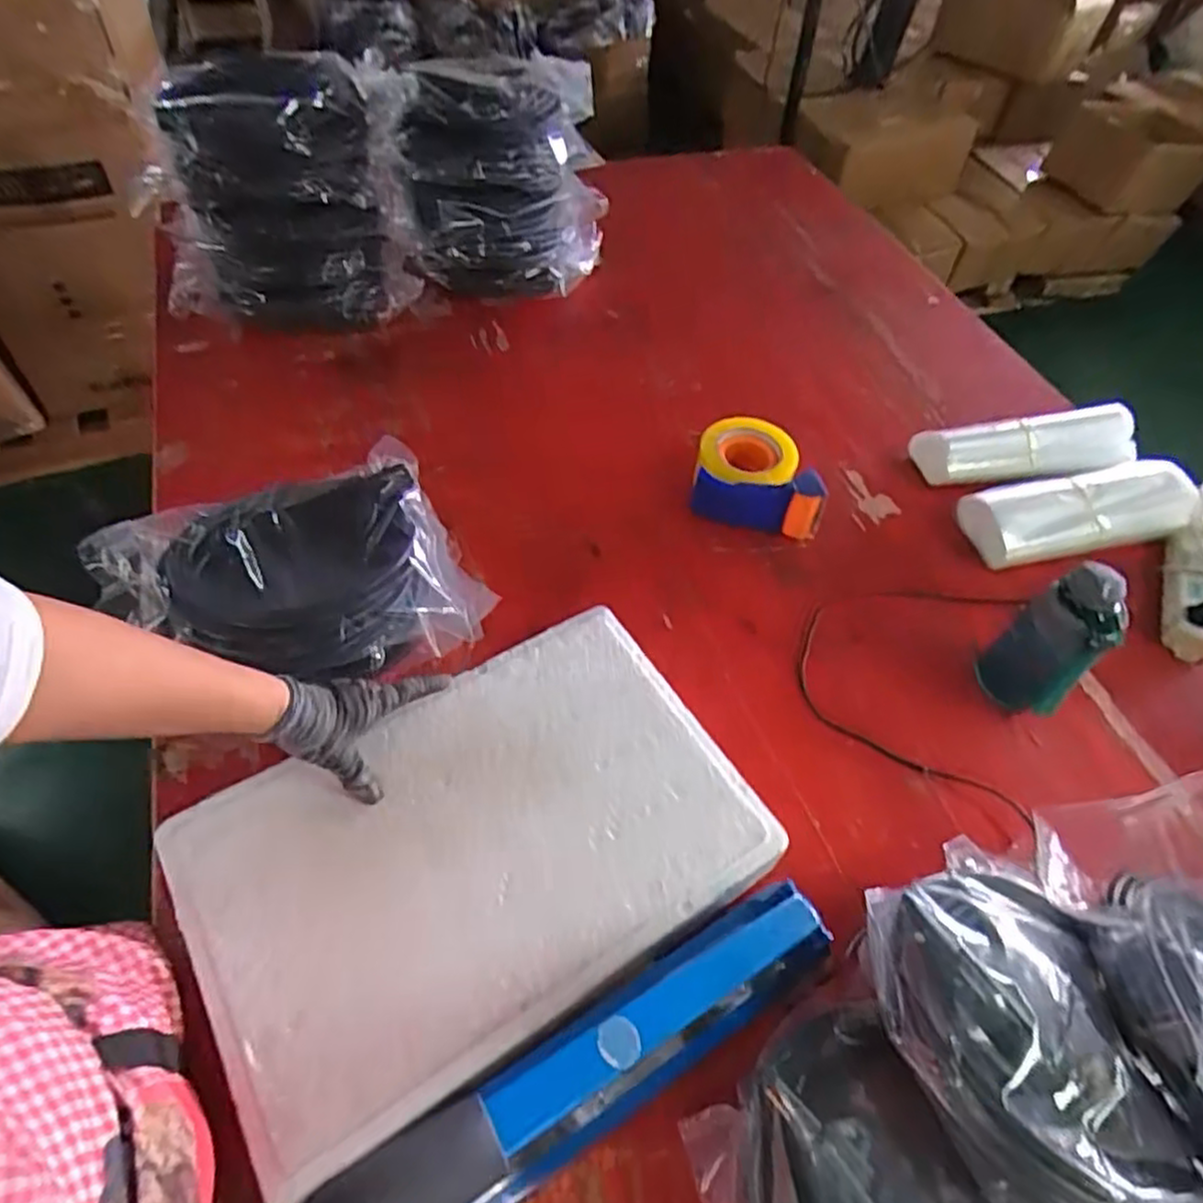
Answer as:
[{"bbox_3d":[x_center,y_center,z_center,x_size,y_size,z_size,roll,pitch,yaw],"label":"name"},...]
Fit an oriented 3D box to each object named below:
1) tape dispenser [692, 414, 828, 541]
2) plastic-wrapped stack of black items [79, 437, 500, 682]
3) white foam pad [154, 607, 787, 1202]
[{"bbox_3d":[0.191,-0.153,0.887,0.153,0.074,0.121,12,54,4],"label":"tape dispenser"},{"bbox_3d":[-0.294,-0.018,0.684,0.317,0.094,0.207,-18,57,-17],"label":"plastic-wrapped stack of black items"},{"bbox_3d":[-0.094,0.188,0.568,0.417,0.022,0.274,-26,60,-21],"label":"white foam pad"}]

